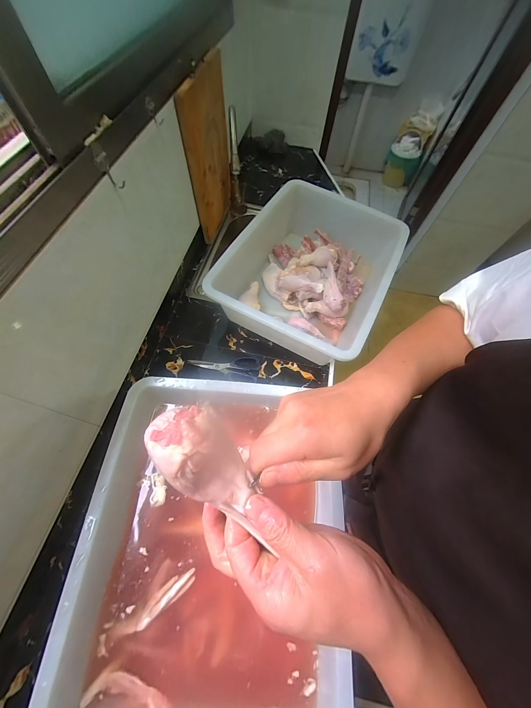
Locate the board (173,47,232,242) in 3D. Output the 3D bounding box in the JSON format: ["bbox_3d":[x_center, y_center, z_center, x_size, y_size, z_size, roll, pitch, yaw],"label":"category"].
[{"bbox_3d":[-0.153,-0.578,0.762,0.033,0.390,0.306,12,64,3],"label":"board"}]

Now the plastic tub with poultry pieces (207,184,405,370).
[{"bbox_3d":[0.123,-0.222,0.715,0.378,0.167,0.483,26,66,9],"label":"plastic tub with poultry pieces"}]

